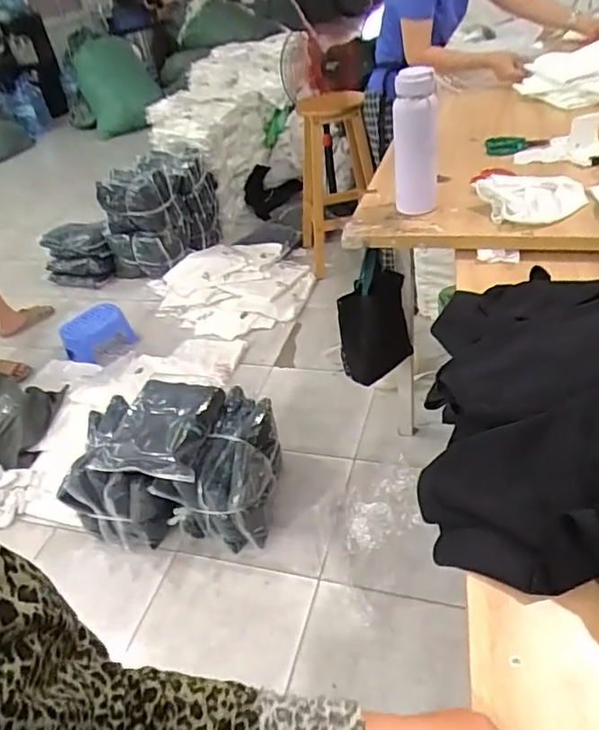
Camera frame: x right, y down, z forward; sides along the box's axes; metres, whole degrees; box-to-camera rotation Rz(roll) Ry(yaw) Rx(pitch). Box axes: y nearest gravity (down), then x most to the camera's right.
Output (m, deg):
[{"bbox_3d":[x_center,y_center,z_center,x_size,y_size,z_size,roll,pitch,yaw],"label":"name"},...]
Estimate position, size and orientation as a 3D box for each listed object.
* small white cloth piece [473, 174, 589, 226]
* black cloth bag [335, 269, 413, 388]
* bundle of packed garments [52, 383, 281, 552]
[{"bbox_3d":[0.465,-0.338,1.145,0.201,0.037,0.212,-4,40,3],"label":"small white cloth piece"},{"bbox_3d":[0.192,-0.081,1.422,0.168,0.258,0.086,-16,40,-12],"label":"black cloth bag"},{"bbox_3d":[-0.328,0.270,1.555,0.527,0.292,0.353,0,40,7],"label":"bundle of packed garments"}]

